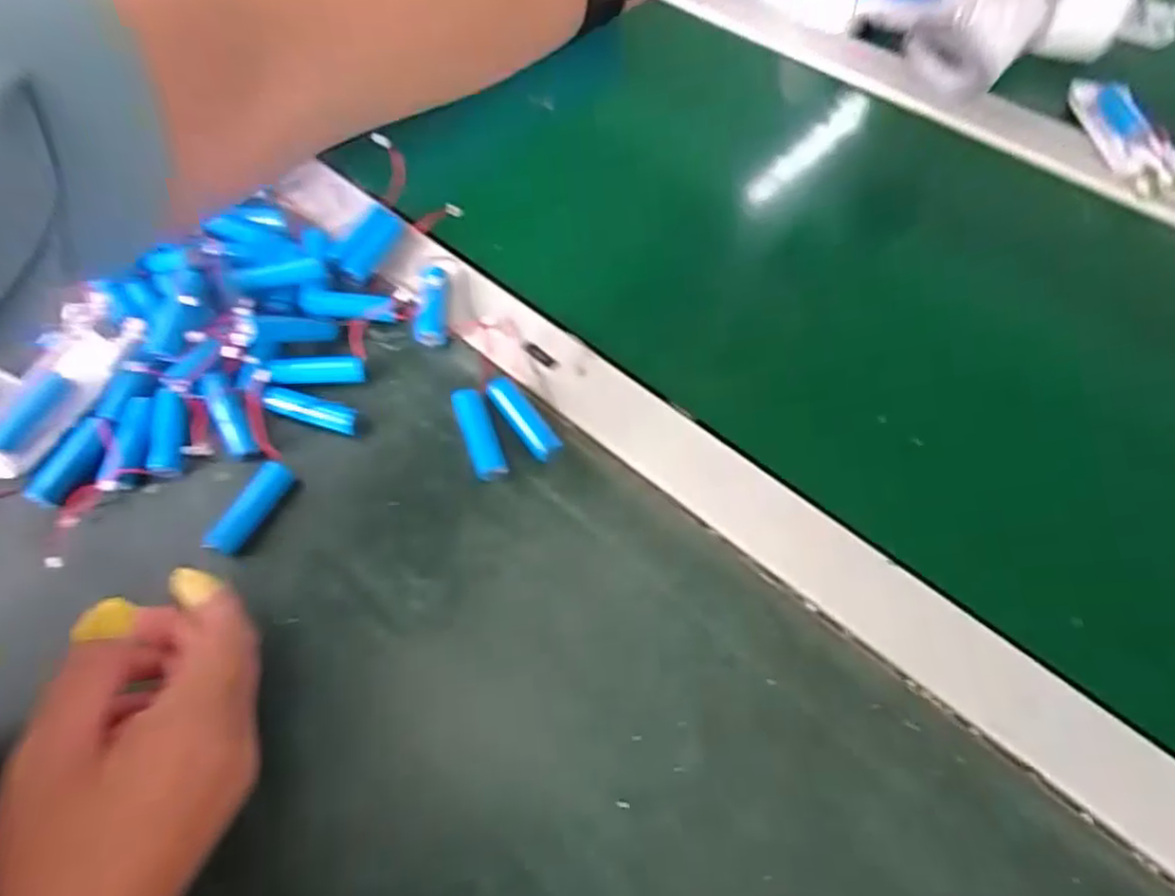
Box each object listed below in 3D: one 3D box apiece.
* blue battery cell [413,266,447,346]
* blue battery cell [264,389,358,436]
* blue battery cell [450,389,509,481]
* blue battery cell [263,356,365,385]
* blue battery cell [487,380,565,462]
[{"bbox_3d":[-0.087,-0.080,0.379,0.013,0.017,0.042,10,107,6],"label":"blue battery cell"},{"bbox_3d":[-0.151,-0.021,0.367,0.051,0.012,0.012,15,64,10],"label":"blue battery cell"},{"bbox_3d":[-0.057,-0.007,0.355,0.017,0.012,0.051,-20,63,-8],"label":"blue battery cell"},{"bbox_3d":[-0.152,-0.043,0.377,0.051,0.012,0.012,-7,62,-1],"label":"blue battery cell"},{"bbox_3d":[-0.034,-0.016,0.358,0.016,0.011,0.053,-36,67,-15],"label":"blue battery cell"}]

